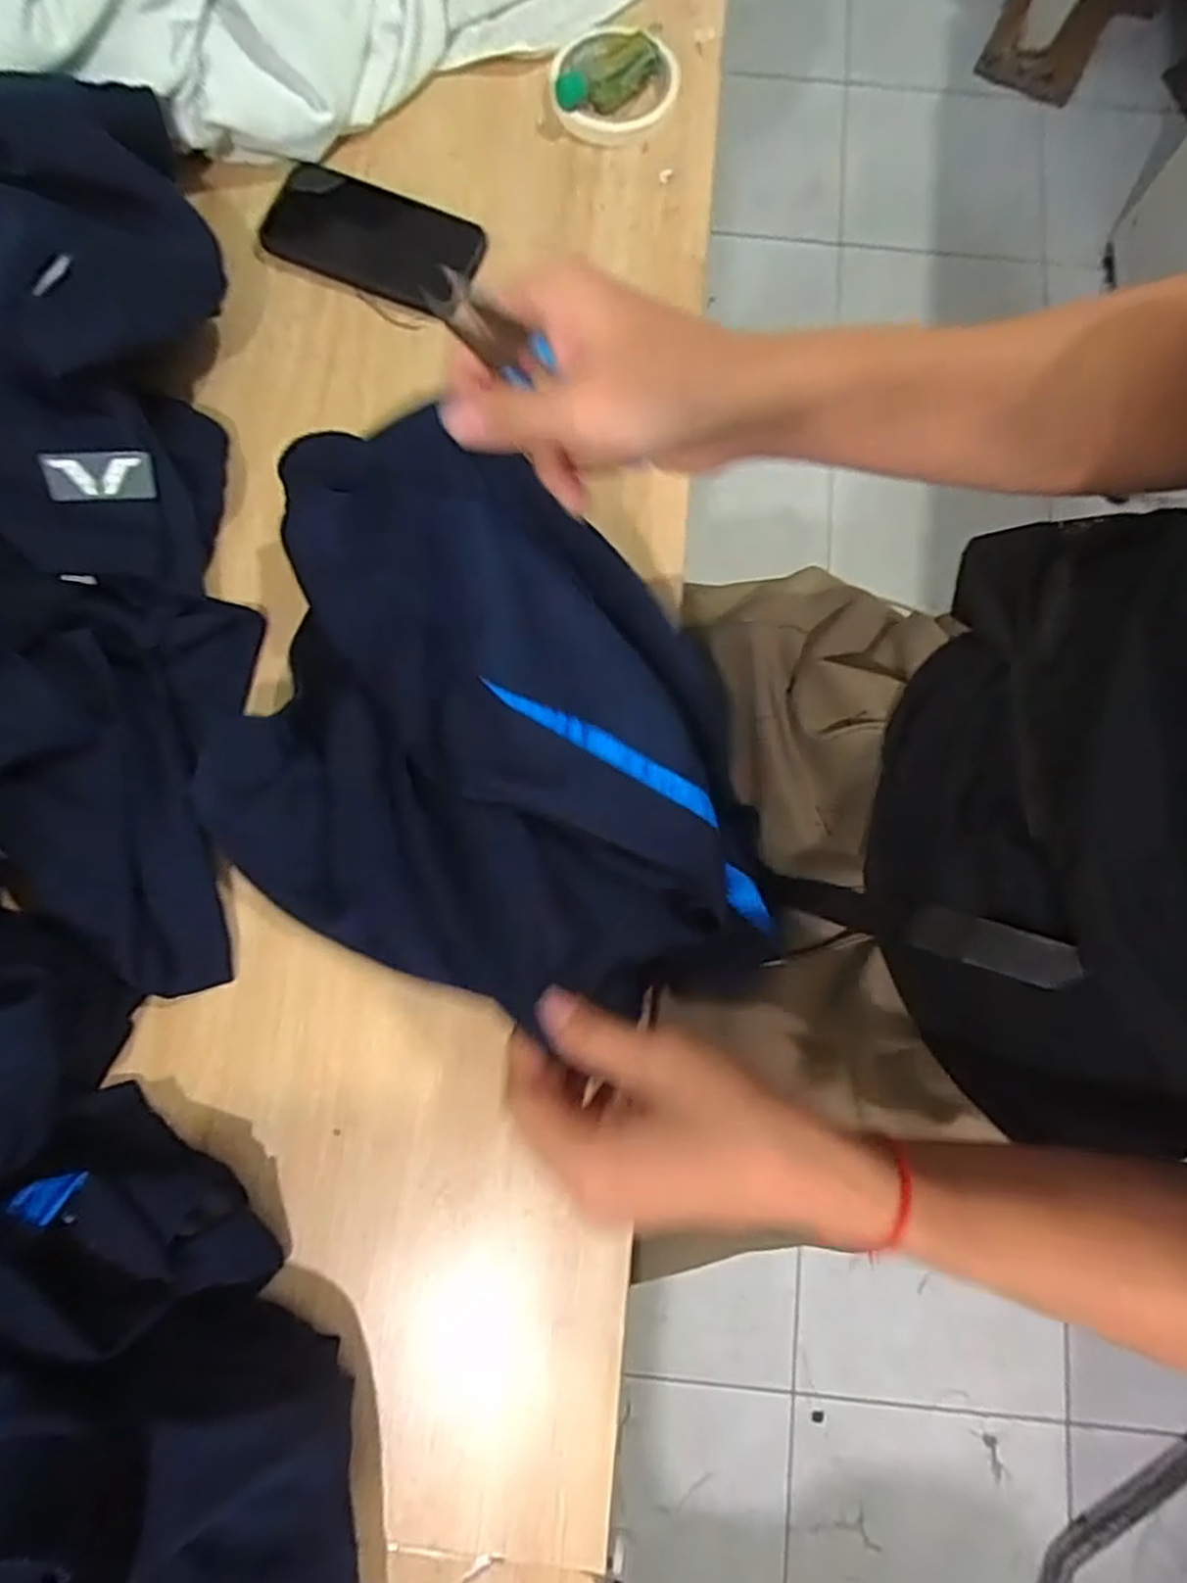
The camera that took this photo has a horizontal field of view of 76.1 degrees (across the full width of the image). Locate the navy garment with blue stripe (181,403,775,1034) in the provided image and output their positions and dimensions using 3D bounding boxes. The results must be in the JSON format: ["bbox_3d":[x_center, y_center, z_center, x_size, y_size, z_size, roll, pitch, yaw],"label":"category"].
[{"bbox_3d":[-0.050,-0.027,0.392,0.312,0.113,0.245,19,79,3],"label":"navy garment with blue stripe"}]

